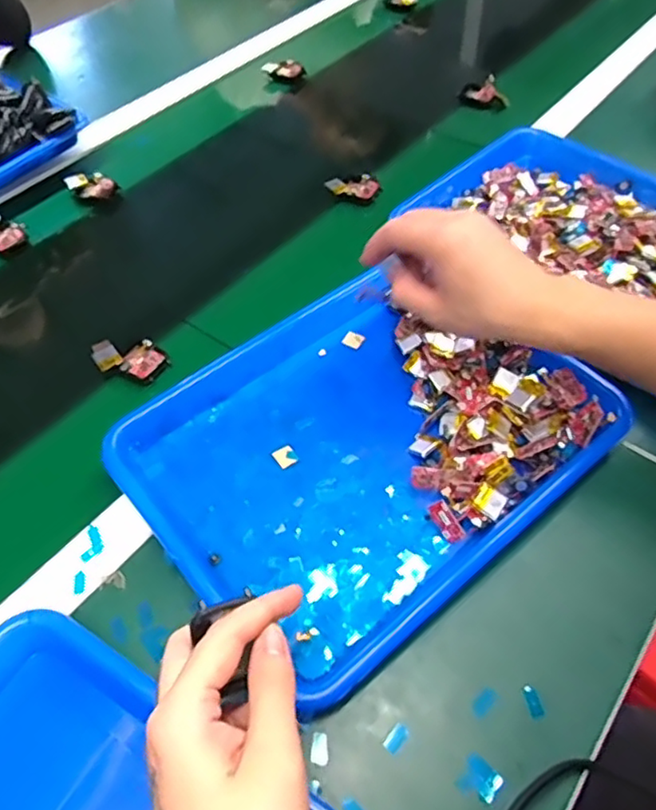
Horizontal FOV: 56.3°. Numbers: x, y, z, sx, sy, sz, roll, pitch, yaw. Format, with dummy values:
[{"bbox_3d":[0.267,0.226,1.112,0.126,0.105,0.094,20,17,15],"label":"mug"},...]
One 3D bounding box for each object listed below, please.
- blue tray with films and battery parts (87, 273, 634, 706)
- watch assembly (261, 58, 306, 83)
[{"bbox_3d":[0.028,0.022,0.468,0.323,0.046,0.268,-38,62,-24],"label":"blue tray with films and battery parts"},{"bbox_3d":[-0.061,-0.459,0.840,0.058,0.022,0.025,28,59,20],"label":"watch assembly"}]

